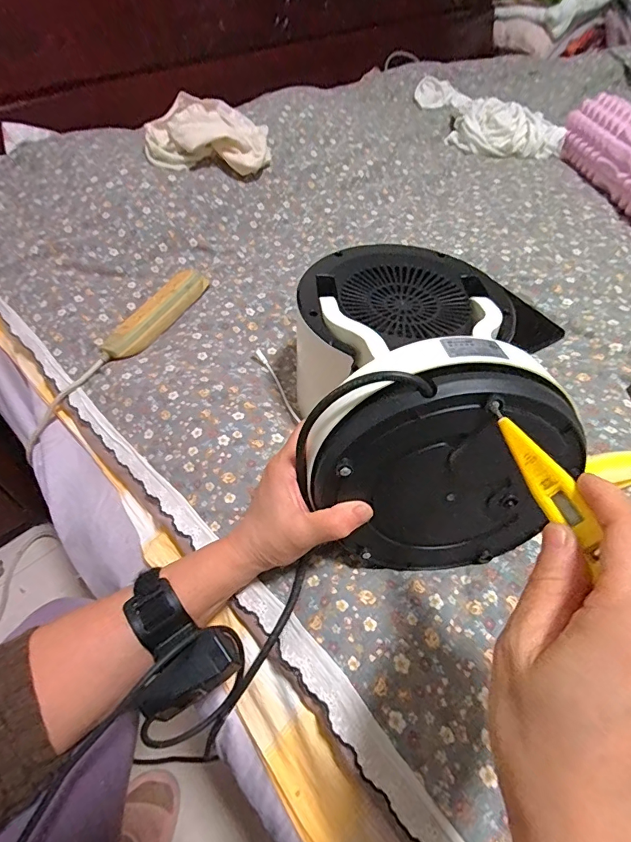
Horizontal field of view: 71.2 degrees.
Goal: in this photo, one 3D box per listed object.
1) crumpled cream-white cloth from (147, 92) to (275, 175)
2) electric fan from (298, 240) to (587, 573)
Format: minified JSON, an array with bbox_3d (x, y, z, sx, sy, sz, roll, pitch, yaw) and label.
[{"bbox_3d":[-0.183,-0.477,0.744,0.201,0.095,0.089,-13,48,-9],"label":"crumpled cream-white cloth"},{"bbox_3d":[0.088,-0.052,0.408,0.184,0.185,0.305,0,51,5],"label":"electric fan"}]

